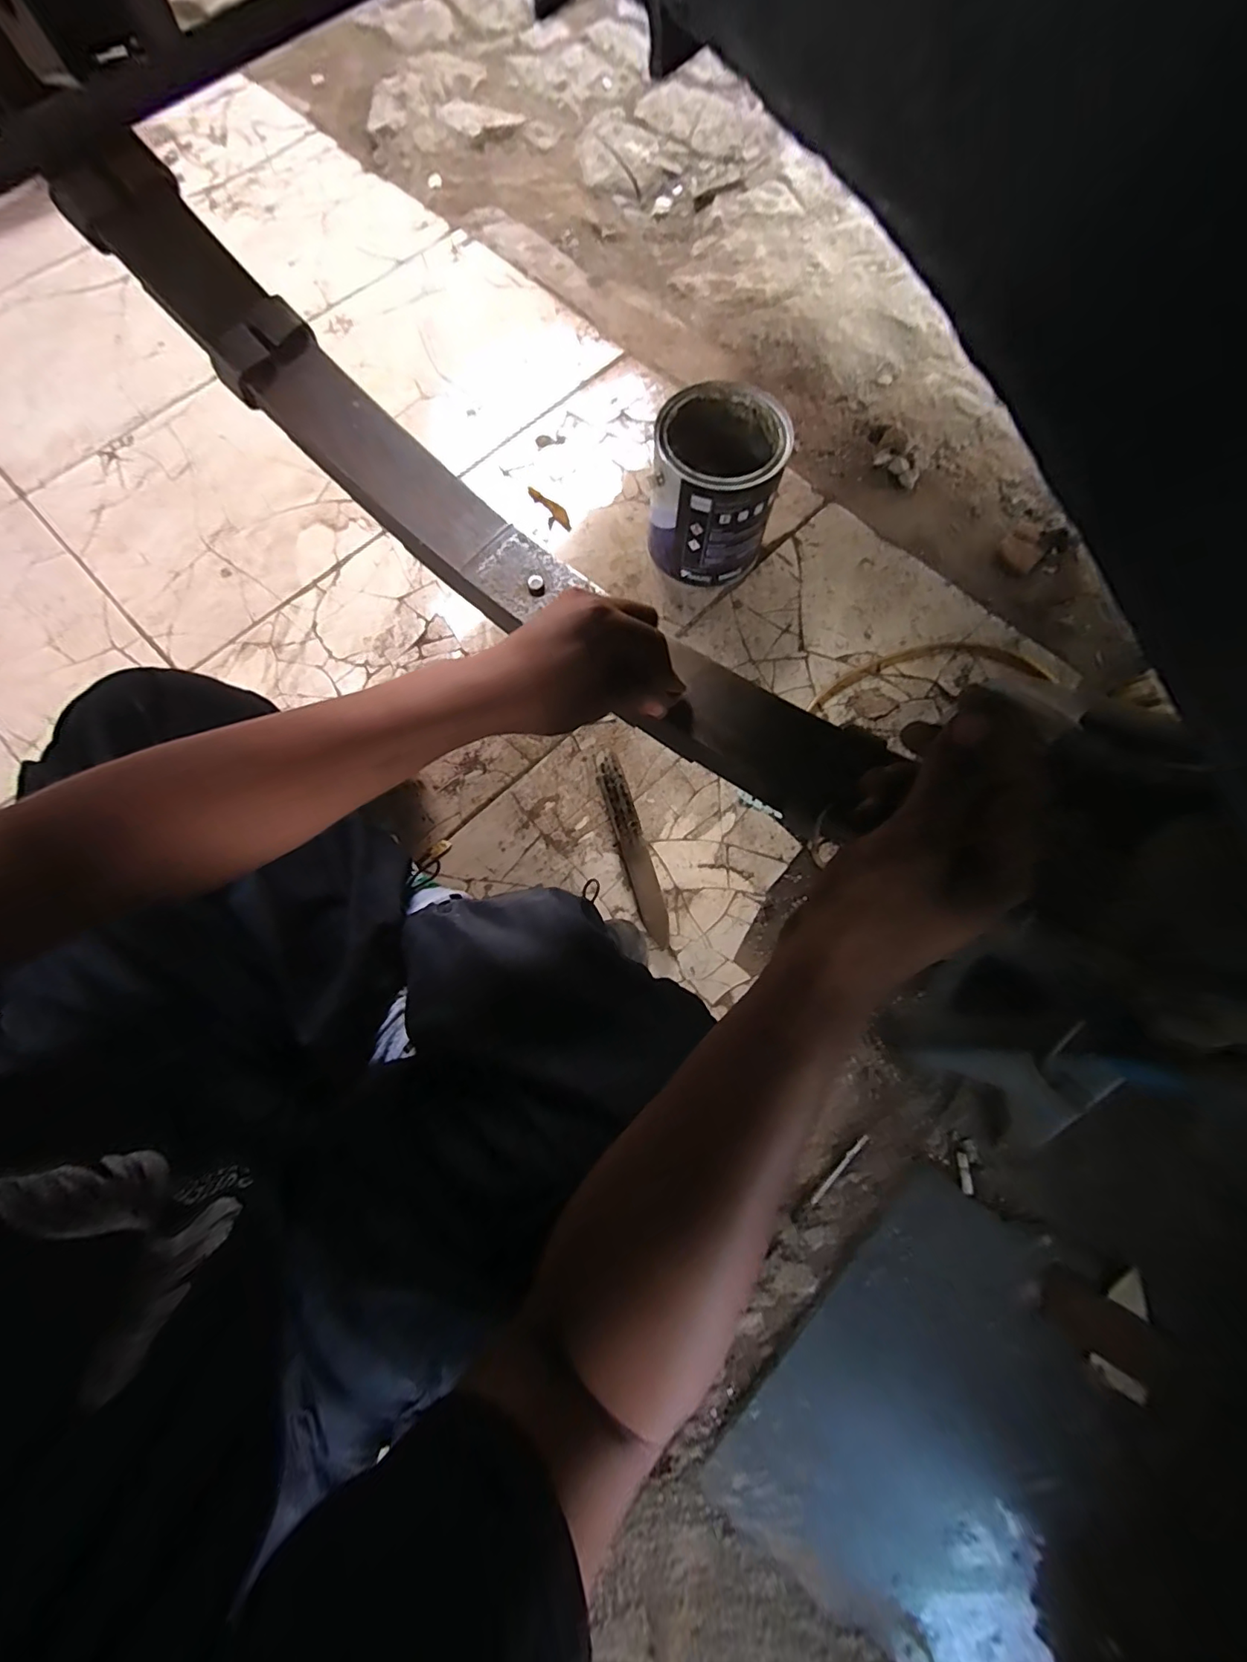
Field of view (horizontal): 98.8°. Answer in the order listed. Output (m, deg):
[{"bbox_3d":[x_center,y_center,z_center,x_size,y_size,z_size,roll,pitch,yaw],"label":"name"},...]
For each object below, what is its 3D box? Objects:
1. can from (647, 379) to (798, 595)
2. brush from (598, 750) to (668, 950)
[{"bbox_3d":[0.110,-0.423,0.659,0.139,0.152,0.159,8,75,1],"label":"can"},{"bbox_3d":[0.011,0.018,0.614,0.029,0.036,0.226,-16,76,-5],"label":"brush"}]

